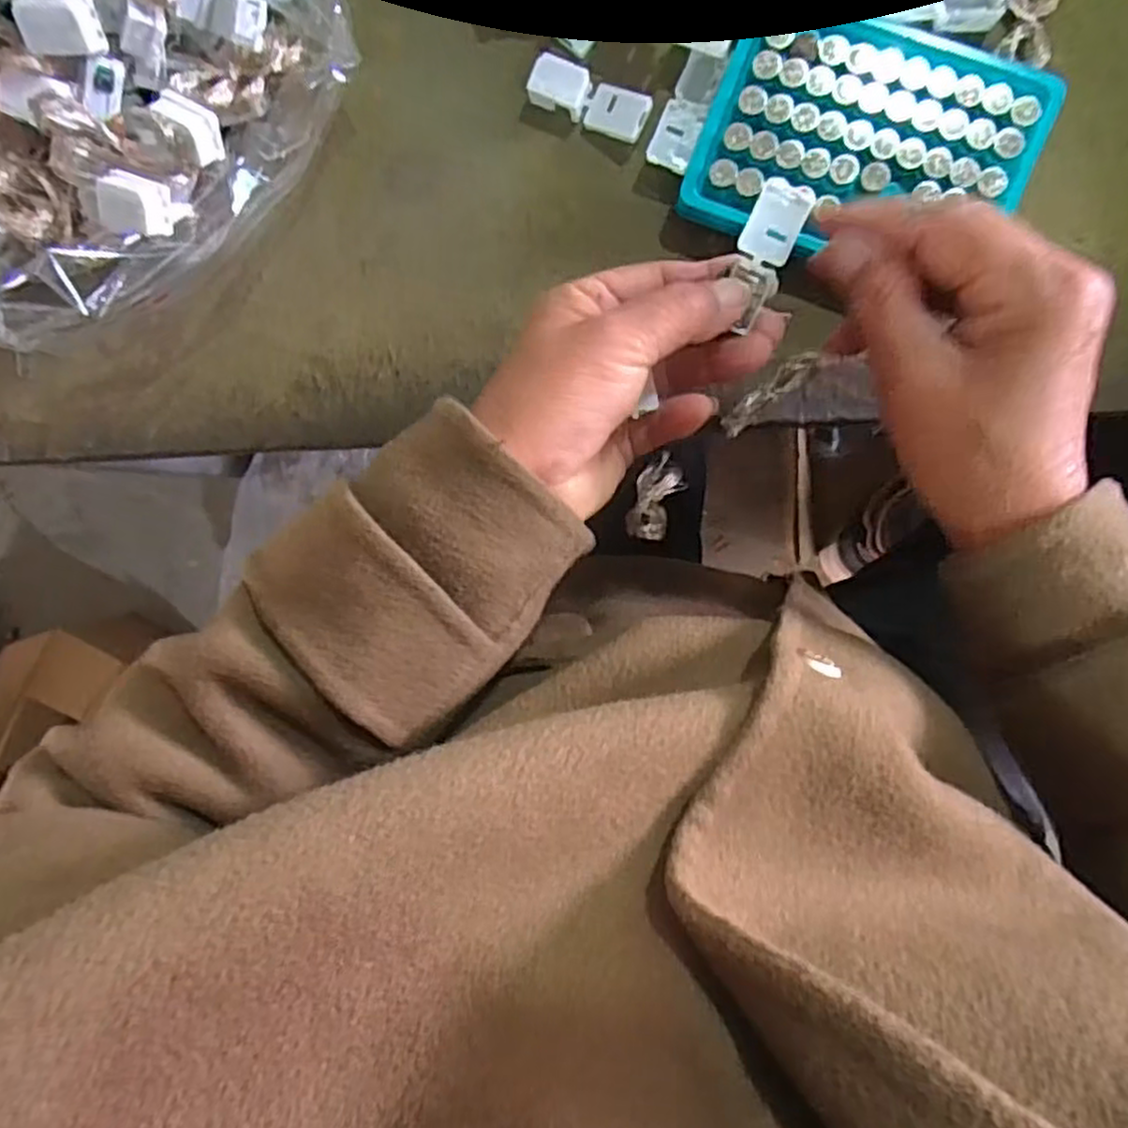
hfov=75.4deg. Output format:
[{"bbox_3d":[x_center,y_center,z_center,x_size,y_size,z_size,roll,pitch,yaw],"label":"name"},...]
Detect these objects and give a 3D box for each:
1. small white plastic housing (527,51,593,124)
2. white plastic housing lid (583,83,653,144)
[{"bbox_3d":[-0.002,-0.209,0.320,0.025,0.012,0.018,27,97,3],"label":"small white plastic housing"},{"bbox_3d":[0.024,-0.199,0.322,0.026,0.005,0.020,24,97,3],"label":"white plastic housing lid"}]

